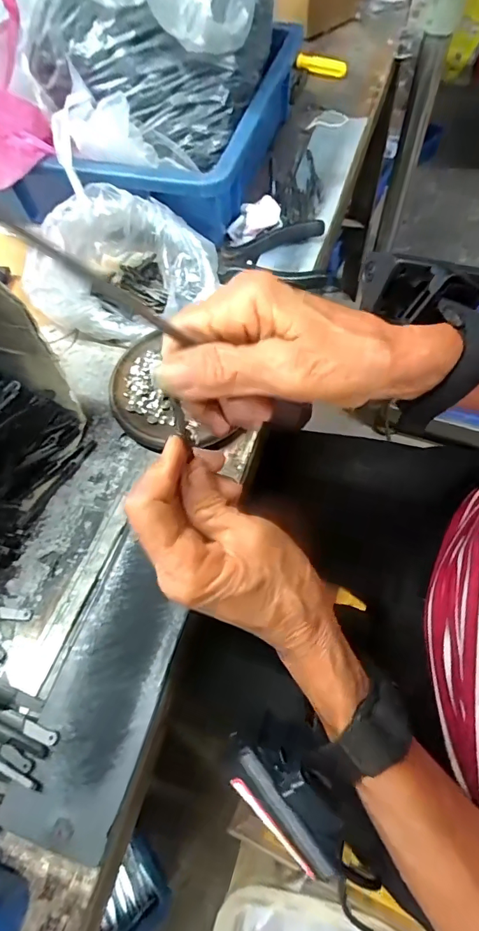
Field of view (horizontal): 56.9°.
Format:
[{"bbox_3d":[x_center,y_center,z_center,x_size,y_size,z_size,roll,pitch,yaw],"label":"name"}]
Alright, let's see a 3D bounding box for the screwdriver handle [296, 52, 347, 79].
[{"bbox_3d":[0.105,-0.508,0.560,0.065,0.017,0.016,25,67,16],"label":"screwdriver handle"}]

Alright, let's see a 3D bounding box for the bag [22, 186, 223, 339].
[{"bbox_3d":[-0.095,-0.169,0.366,0.144,0.075,0.109,1,62,5],"label":"bag"}]

